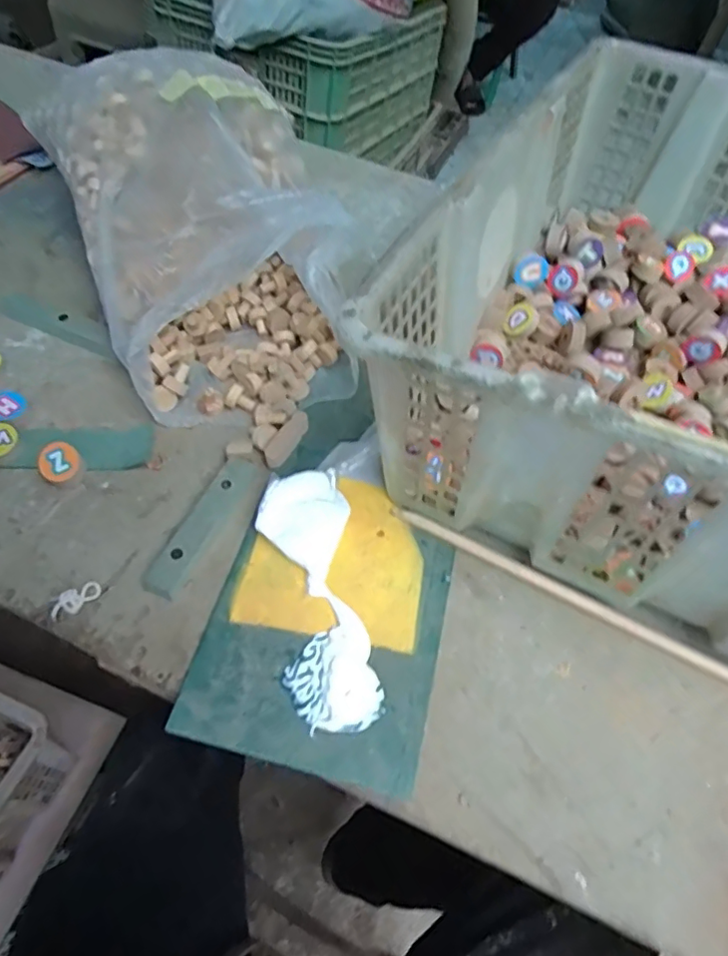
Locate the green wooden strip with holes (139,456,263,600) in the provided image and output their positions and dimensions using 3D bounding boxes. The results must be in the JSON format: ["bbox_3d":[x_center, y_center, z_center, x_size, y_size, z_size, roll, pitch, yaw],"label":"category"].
[{"bbox_3d":[-0.110,0.032,0.388,0.027,0.015,0.108,26,59,13],"label":"green wooden strip with holes"}]

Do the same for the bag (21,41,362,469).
[{"bbox_3d":[-0.132,-0.194,0.462,0.200,0.148,0.330,-17,59,-15],"label":"bag"}]

